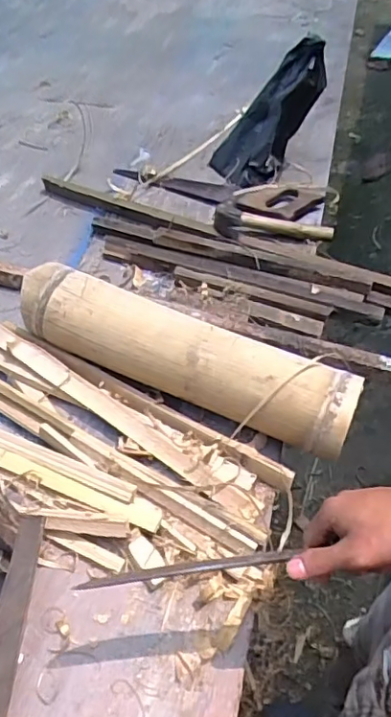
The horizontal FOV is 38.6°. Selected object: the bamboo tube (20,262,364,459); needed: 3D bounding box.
[{"bbox_3d":[-0.019,-0.015,0.761,0.481,0.085,0.106,20,50,19],"label":"bamboo tube"}]

